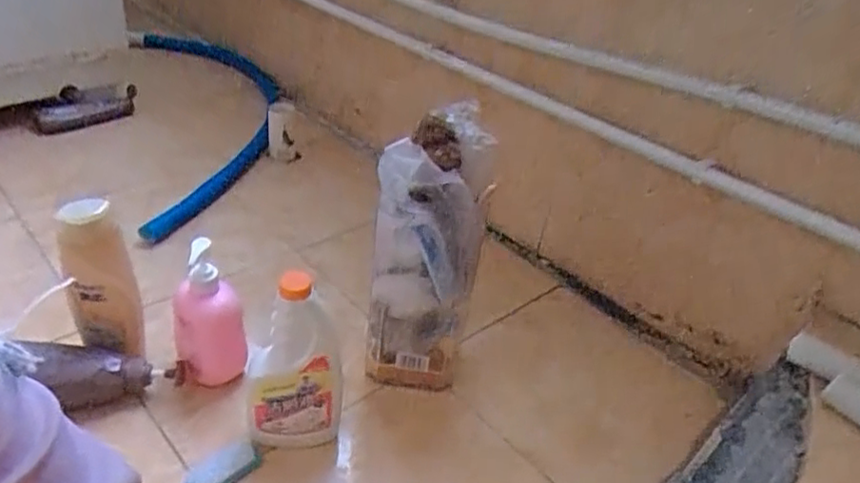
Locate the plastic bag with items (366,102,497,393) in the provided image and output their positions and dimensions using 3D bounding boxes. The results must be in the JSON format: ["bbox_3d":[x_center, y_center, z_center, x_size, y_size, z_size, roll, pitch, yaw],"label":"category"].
[{"bbox_3d":[-0.002,0.014,0.739,0.115,0.312,0.114,11,34,6],"label":"plastic bag with items"}]

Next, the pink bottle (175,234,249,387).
[{"bbox_3d":[-0.252,0.081,0.716,0.074,0.167,0.062,-9,37,-23],"label":"pink bottle"}]

